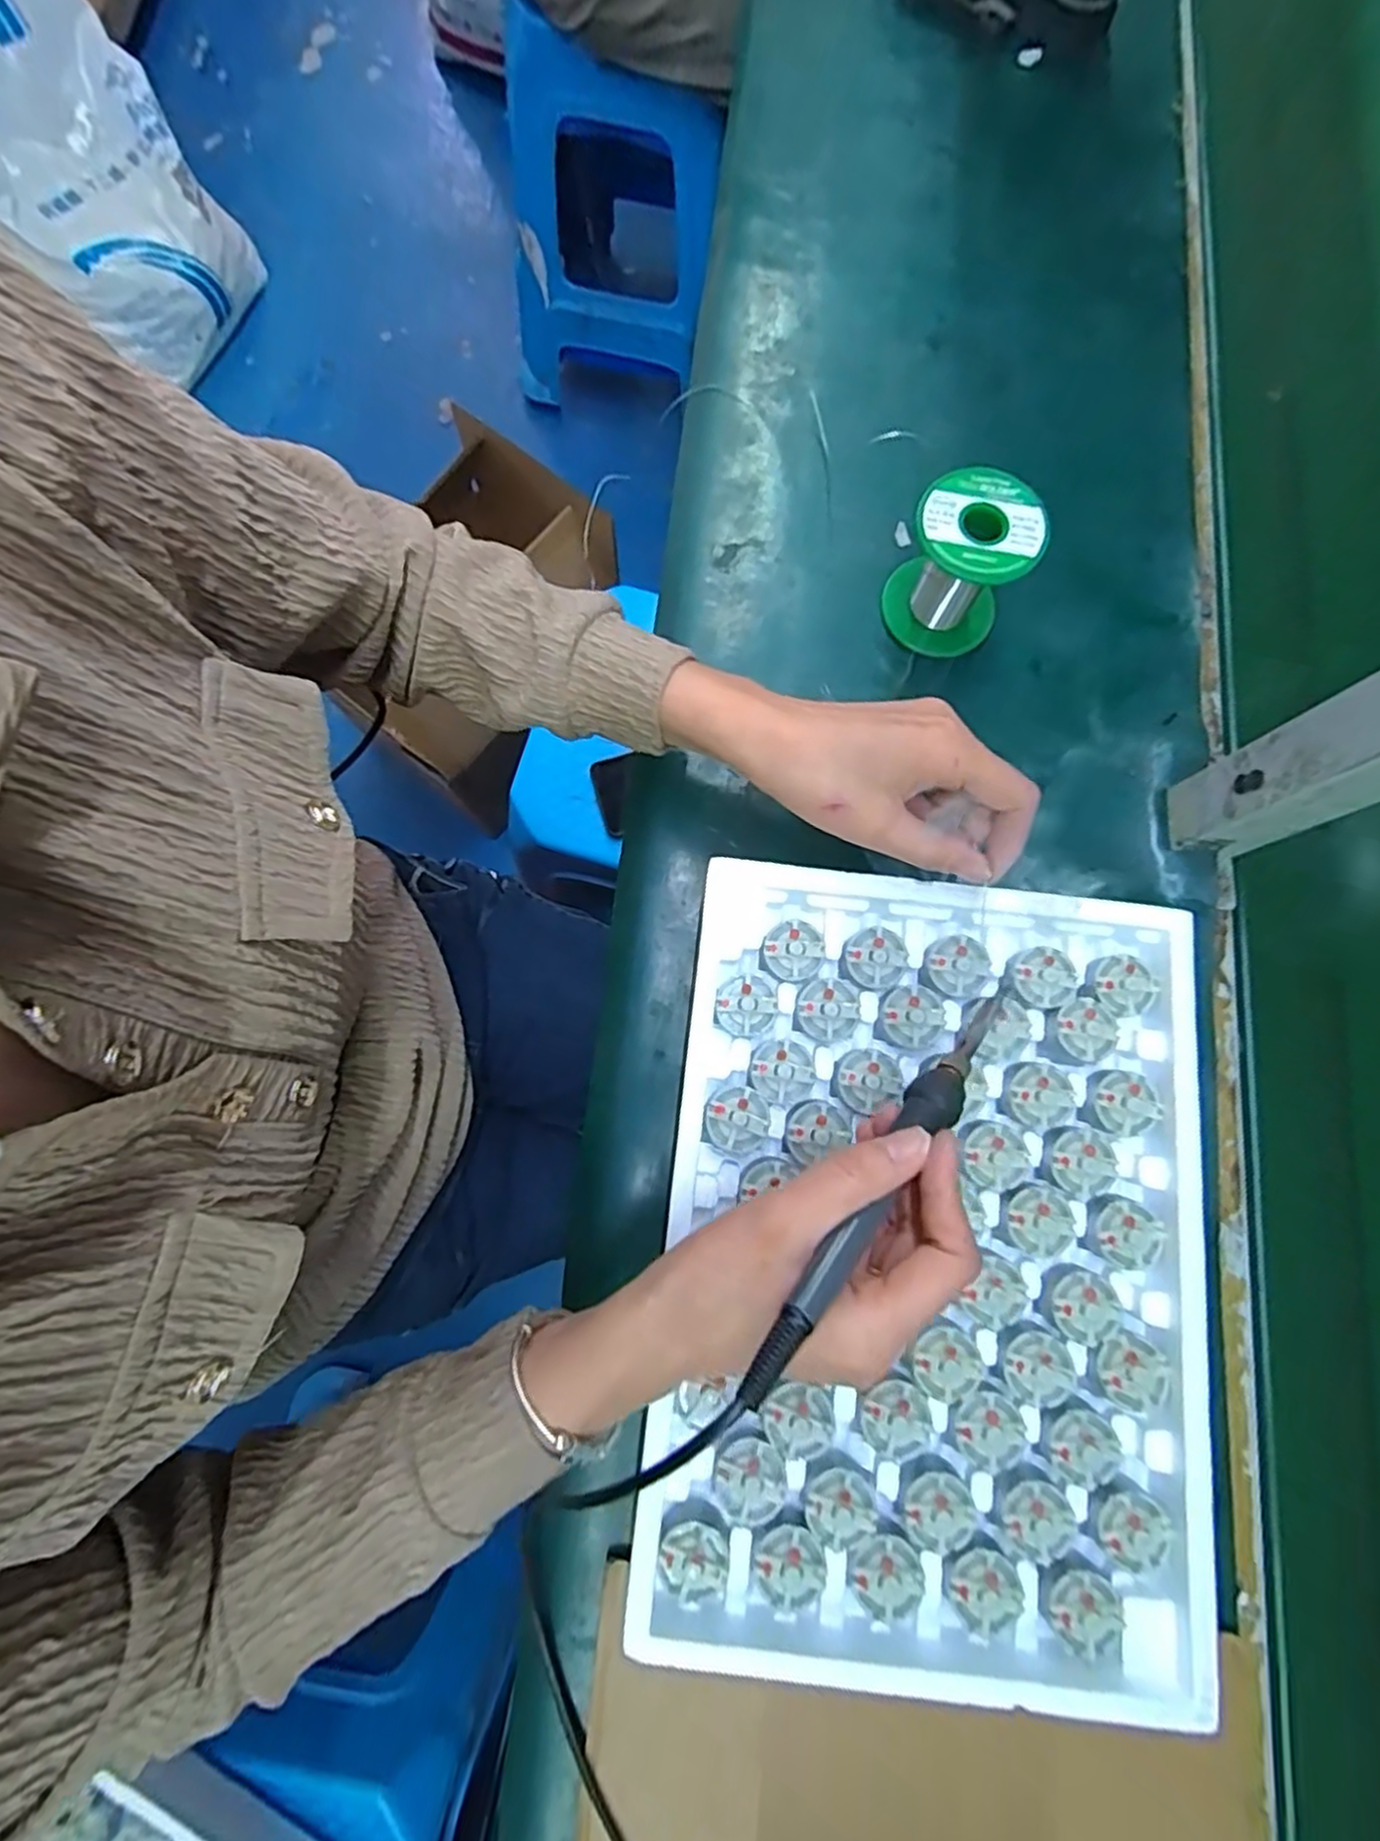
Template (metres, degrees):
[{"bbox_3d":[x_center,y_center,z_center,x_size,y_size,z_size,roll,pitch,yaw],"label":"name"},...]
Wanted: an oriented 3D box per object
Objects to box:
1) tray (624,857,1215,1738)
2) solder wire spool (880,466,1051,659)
[{"bbox_3d":[0.115,0.154,0.353,0.246,0.058,0.338,6,78,2],"label":"tray"},{"bbox_3d":[0.155,-0.202,0.415,0.069,0.077,0.063,27,79,4],"label":"solder wire spool"}]

